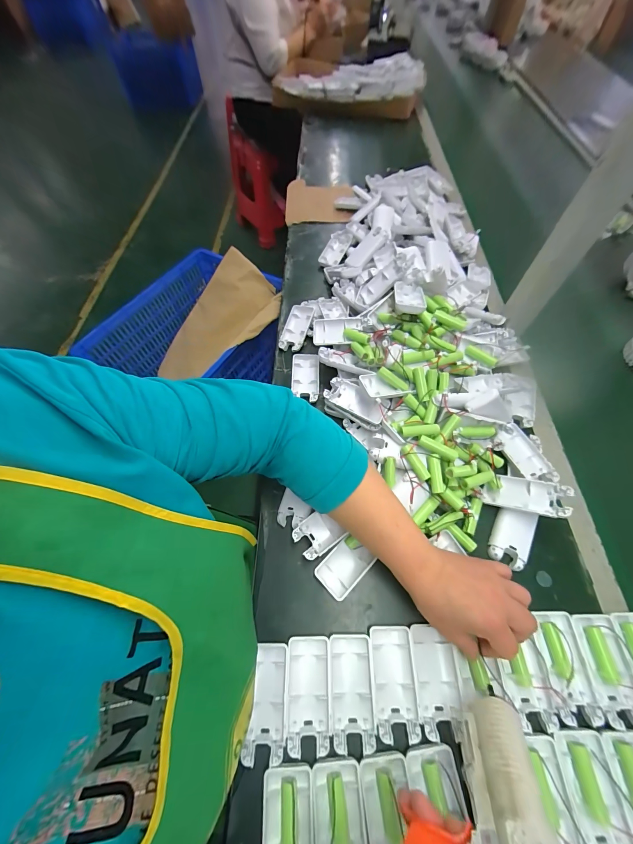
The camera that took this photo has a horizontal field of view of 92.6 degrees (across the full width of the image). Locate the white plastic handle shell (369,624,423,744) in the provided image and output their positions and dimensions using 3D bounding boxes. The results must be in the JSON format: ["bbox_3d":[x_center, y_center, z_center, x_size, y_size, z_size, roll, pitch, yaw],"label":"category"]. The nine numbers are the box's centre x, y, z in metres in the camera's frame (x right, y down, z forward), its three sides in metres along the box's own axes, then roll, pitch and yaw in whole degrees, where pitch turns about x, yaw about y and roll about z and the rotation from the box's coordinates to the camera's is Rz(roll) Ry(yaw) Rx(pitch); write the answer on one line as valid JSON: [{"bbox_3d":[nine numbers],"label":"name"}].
[{"bbox_3d":[0.082,0.274,0.323,0.045,0.013,0.093,-1,61,1],"label":"white plastic handle shell"}]

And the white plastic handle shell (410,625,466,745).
[{"bbox_3d":[0.127,0.274,0.324,0.044,0.019,0.091,0,61,2],"label":"white plastic handle shell"}]

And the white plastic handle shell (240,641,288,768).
[{"bbox_3d":[-0.049,0.286,0.313,0.038,0.015,0.092,3,61,3],"label":"white plastic handle shell"}]

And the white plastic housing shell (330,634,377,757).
[{"bbox_3d":[0.037,0.279,0.317,0.043,0.014,0.092,-1,61,1],"label":"white plastic housing shell"}]

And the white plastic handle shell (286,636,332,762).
[{"bbox_3d":[-0.008,0.280,0.315,0.045,0.014,0.092,-1,61,1],"label":"white plastic handle shell"}]

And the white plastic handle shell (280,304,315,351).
[{"bbox_3d":[-0.038,-0.172,0.551,0.048,0.017,0.092,10,68,18],"label":"white plastic handle shell"}]

